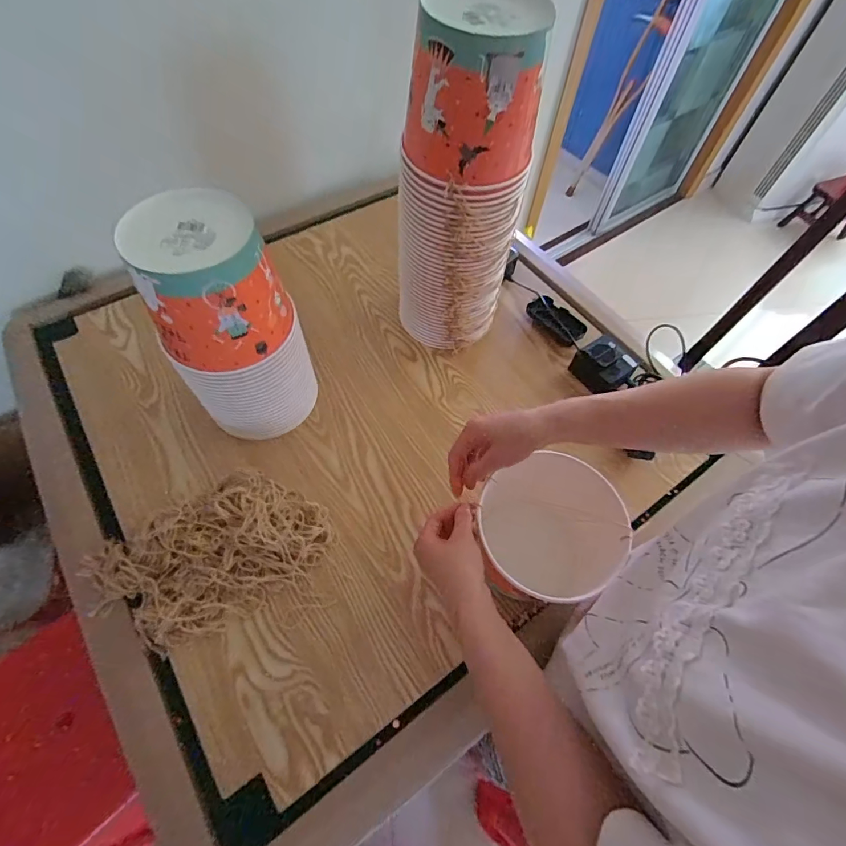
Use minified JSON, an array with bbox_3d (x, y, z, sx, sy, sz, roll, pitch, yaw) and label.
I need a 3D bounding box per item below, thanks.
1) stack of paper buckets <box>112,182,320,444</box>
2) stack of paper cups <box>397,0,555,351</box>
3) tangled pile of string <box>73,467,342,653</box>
[{"bbox_3d":[-0.237,-0.109,0.548,0.149,0.291,0.147,-32,68,-19],"label":"stack of paper buckets"},{"bbox_3d":[0.048,-0.283,0.584,0.150,0.420,0.127,4,60,0],"label":"stack of paper cups"},{"bbox_3d":[-0.264,0.160,0.538,0.273,0.043,0.166,-30,67,-18],"label":"tangled pile of string"}]

